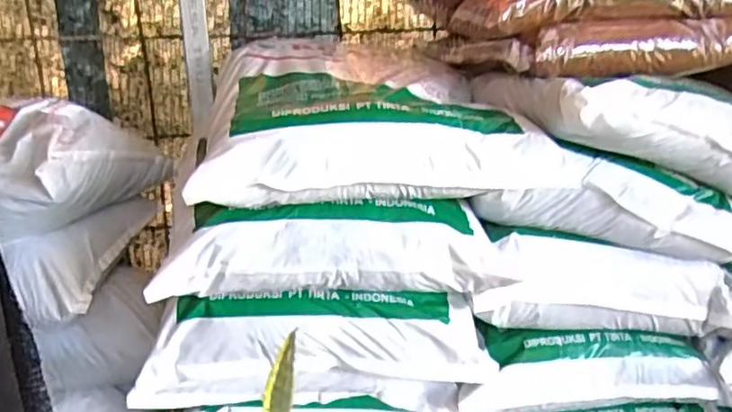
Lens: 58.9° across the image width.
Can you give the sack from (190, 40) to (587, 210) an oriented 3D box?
[{"bbox_3d":[0.005,-0.109,0.746,0.365,0.114,0.324,-5,18,-5],"label":"sack"}]

